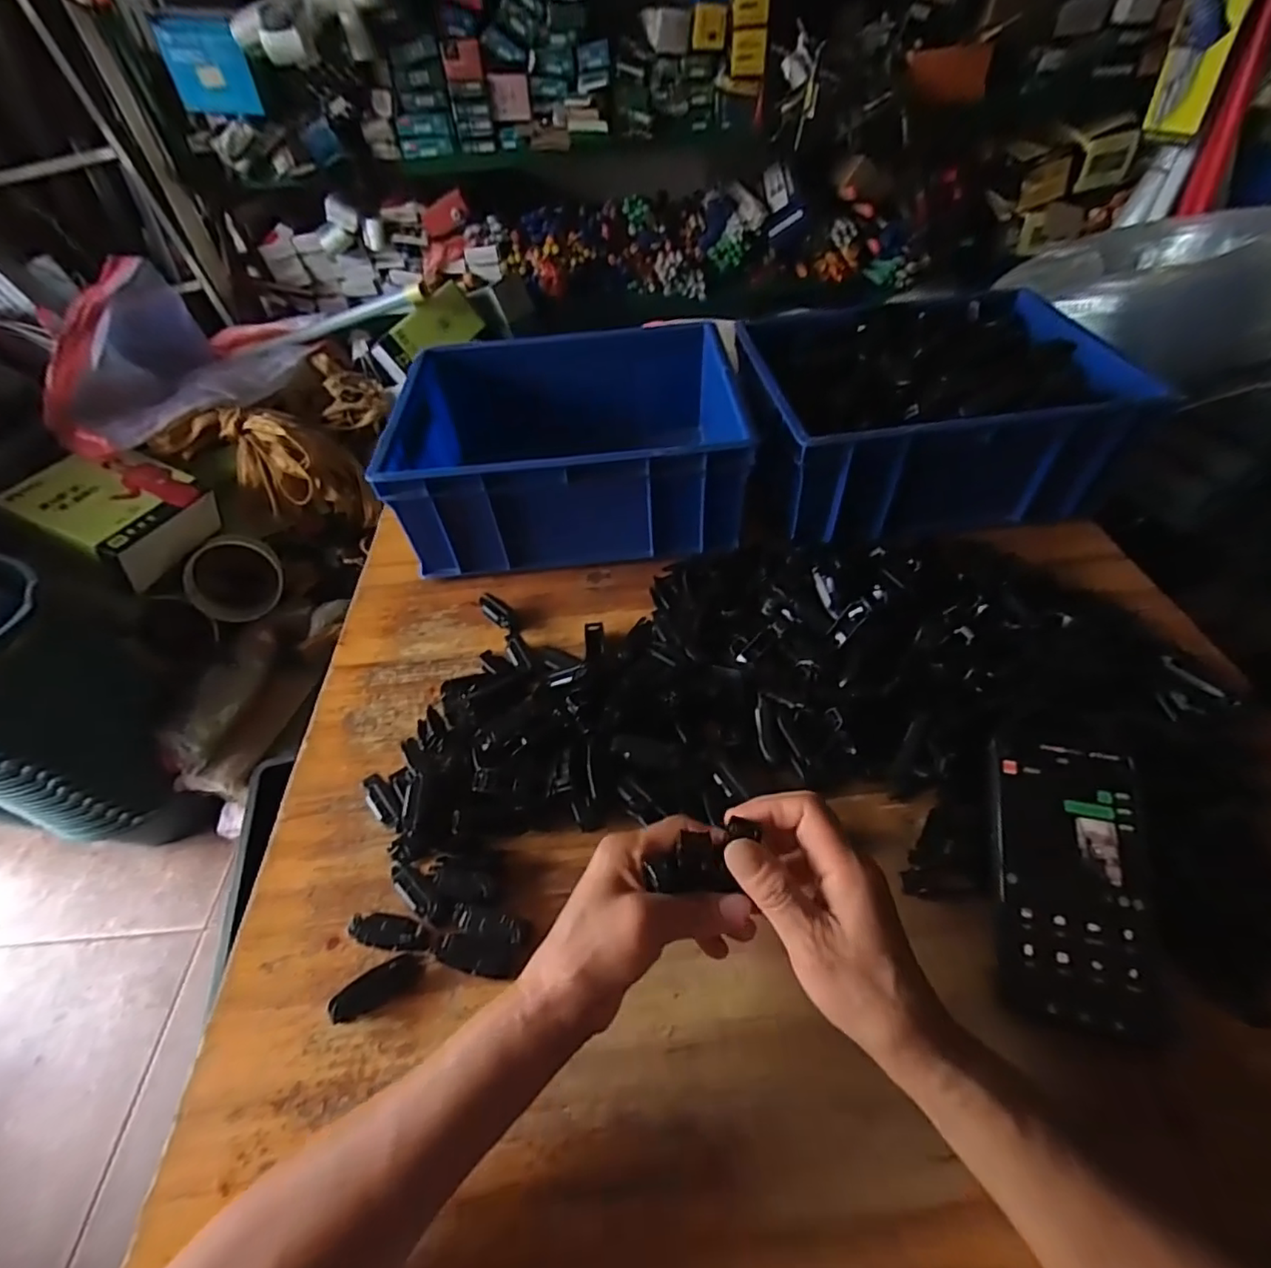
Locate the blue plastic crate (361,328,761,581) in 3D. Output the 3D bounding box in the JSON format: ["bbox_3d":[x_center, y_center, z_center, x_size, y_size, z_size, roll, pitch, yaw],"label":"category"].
[{"bbox_3d":[-0.065,-0.206,0.626,0.328,0.113,0.270,-4,48,1],"label":"blue plastic crate"}]

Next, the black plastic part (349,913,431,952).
[{"bbox_3d":[-0.155,0.187,0.367,0.049,0.018,0.017,5,49,10],"label":"black plastic part"}]

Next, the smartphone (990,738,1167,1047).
[{"bbox_3d":[0.258,0.140,0.345,0.080,0.007,0.158,7,64,15],"label":"smartphone"}]

